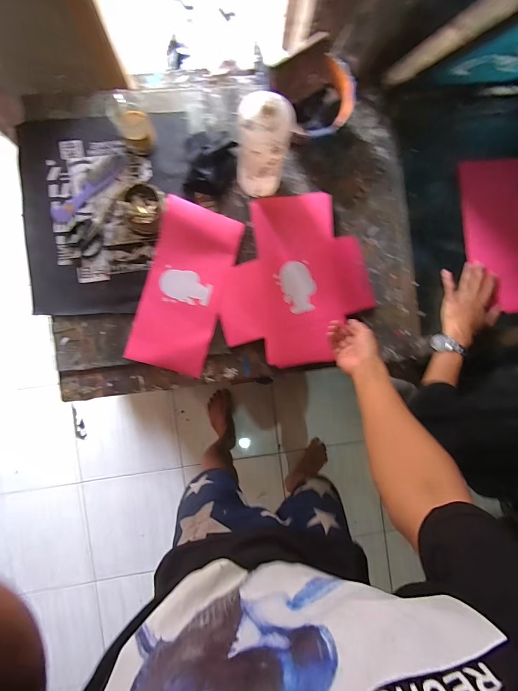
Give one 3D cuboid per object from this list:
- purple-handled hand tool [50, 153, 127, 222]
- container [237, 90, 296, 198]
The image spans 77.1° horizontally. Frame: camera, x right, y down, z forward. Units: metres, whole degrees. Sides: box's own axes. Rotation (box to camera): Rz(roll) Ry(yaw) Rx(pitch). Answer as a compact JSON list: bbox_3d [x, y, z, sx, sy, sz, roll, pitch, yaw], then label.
[{"bbox_3d":[-0.357,-0.333,0.685,0.193,0.011,0.043,-43,91,-4],"label":"purple-handled hand tool"},{"bbox_3d":[0.009,-0.360,0.605,0.094,0.224,0.071,2,88,-4],"label":"container"}]

